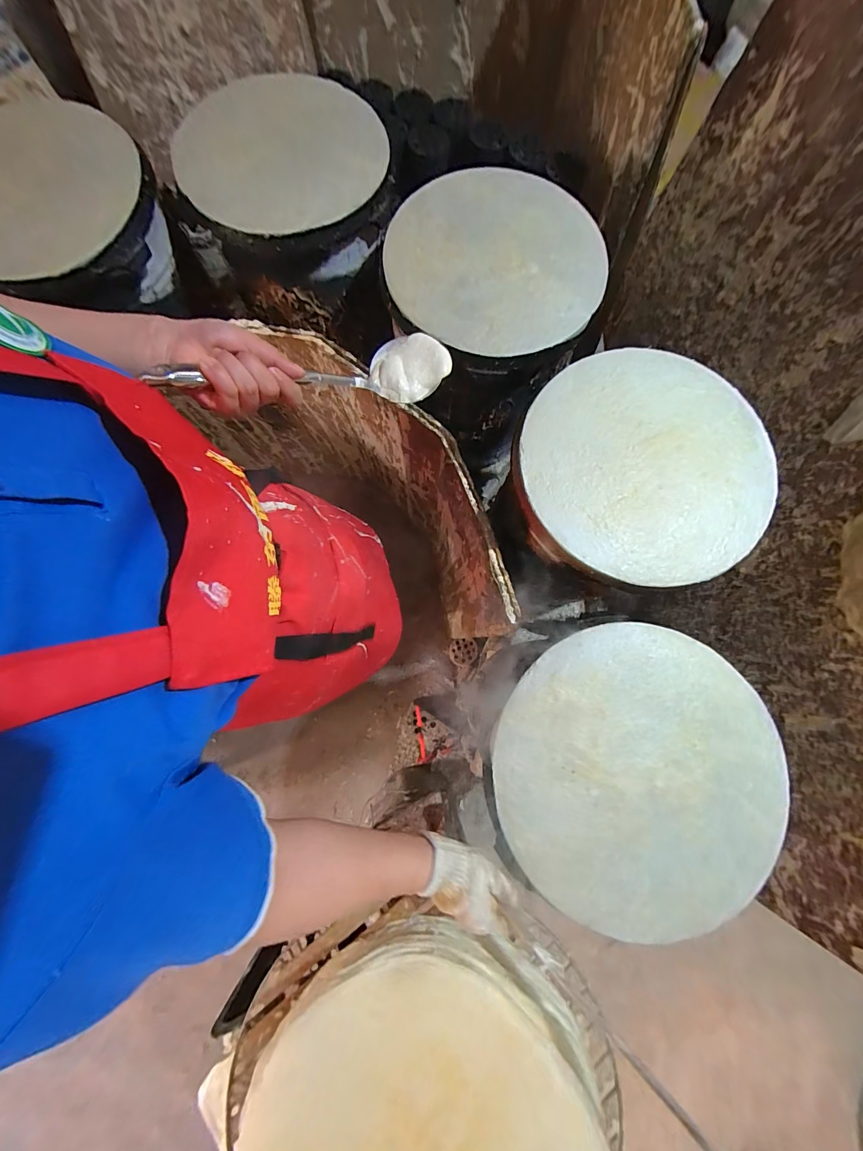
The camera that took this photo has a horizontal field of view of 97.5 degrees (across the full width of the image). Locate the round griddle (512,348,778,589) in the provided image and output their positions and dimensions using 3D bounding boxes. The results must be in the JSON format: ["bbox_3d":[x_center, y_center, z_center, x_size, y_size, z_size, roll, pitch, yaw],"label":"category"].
[{"bbox_3d":[0.321,-0.173,0.579,0.374,0.031,0.374,0,80,0],"label":"round griddle"}]

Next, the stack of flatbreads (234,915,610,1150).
[{"bbox_3d":[-0.013,0.632,0.407,0.372,0.099,0.387,24,80,4],"label":"stack of flatbreads"}]

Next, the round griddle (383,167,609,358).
[{"bbox_3d":[0.113,-0.539,0.644,0.356,0.026,0.353,15,80,2],"label":"round griddle"}]

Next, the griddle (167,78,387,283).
[{"bbox_3d":[-0.257,-0.753,0.709,0.339,0.125,0.349,0,80,0],"label":"griddle"}]

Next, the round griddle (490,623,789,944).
[{"bbox_3d":[0.274,0.258,0.496,0.368,0.018,0.370,0,80,0],"label":"round griddle"}]

